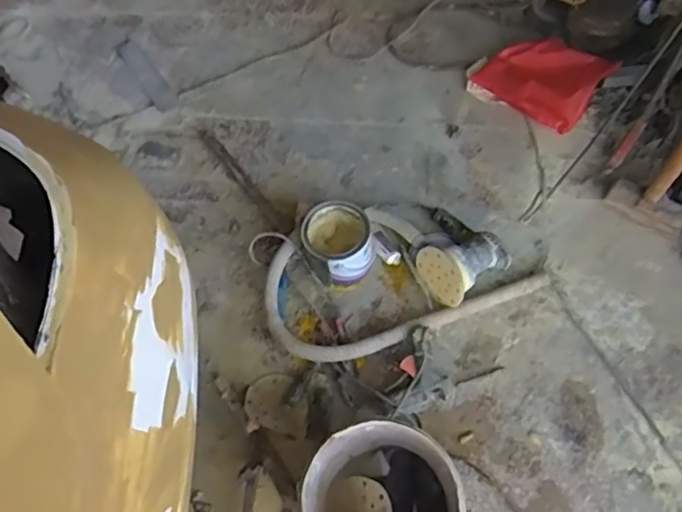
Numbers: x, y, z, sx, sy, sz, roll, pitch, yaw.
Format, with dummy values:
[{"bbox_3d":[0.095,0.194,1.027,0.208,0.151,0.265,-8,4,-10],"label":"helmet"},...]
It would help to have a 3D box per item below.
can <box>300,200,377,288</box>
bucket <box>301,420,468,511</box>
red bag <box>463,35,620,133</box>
[{"bbox_3d":[-0.006,-0.028,1.398,0.145,0.132,0.158,-41,66,-14],"label":"can"},{"bbox_3d":[0.071,0.440,1.068,0.249,0.209,0.256,-2,63,5],"label":"bucket"},{"bbox_3d":[0.522,-0.477,1.611,0.255,0.108,0.315,-43,67,-15],"label":"red bag"}]

